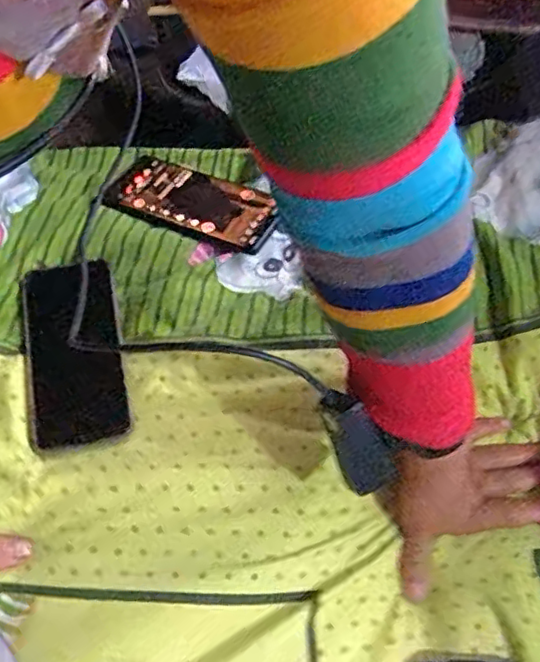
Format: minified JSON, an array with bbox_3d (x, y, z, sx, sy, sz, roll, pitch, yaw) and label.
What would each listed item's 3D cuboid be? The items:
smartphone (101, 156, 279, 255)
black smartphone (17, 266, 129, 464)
[{"bbox_3d":[-0.069,-0.119,0.556,0.168,0.014,0.076,22,57,18],"label":"smartphone"},{"bbox_3d":[-0.159,0.019,0.488,0.075,0.016,0.159,-11,66,-8],"label":"black smartphone"}]

